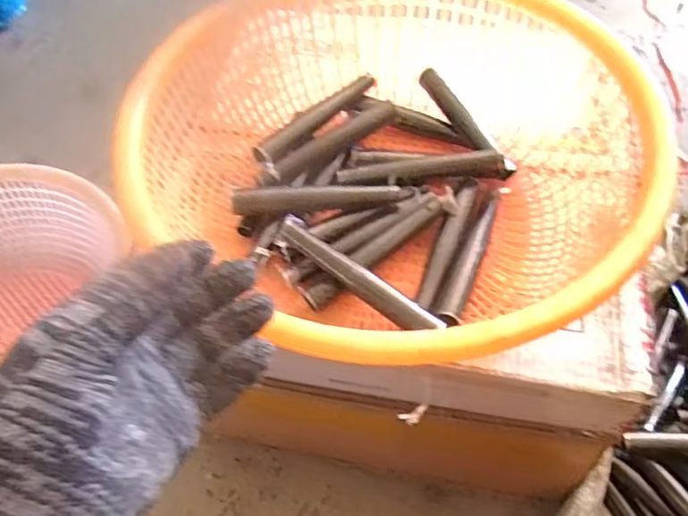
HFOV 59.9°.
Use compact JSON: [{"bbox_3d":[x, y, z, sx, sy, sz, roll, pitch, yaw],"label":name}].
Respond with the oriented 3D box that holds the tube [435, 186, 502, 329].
[{"bbox_3d":[0.108,-0.004,0.506,0.021,0.024,0.148,19,60,15],"label":"tube"}]

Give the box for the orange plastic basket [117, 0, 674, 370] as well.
[{"bbox_3d":[0.037,-0.085,0.504,0.385,0.141,0.375,-1,56,2],"label":"orange plastic basket"}]

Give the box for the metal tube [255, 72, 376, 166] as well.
[{"bbox_3d":[-0.027,-0.136,0.575,0.021,0.017,0.147,37,66,24],"label":"metal tube"}]

